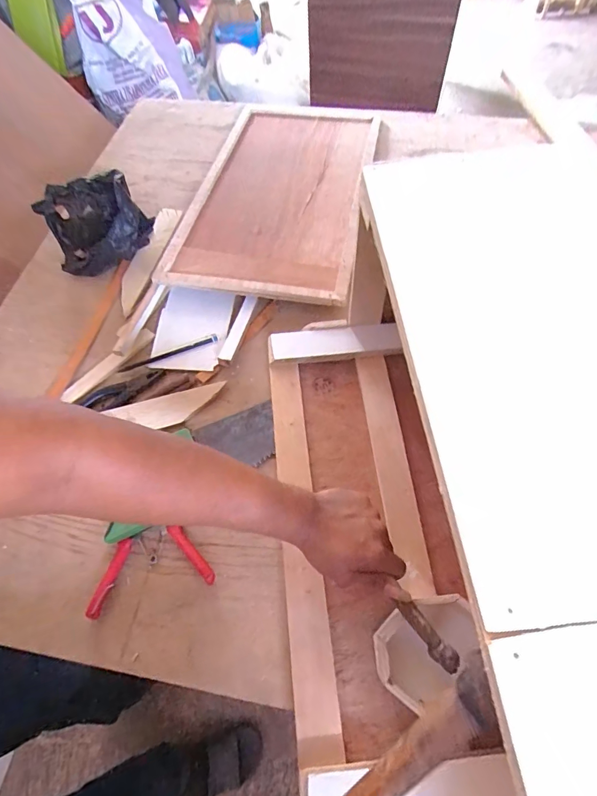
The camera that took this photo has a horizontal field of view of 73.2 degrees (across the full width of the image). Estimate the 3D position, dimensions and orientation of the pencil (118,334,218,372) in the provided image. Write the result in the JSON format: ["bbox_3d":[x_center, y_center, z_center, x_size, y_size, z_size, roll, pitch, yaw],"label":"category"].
[{"bbox_3d":[-0.214,-0.074,0.669,0.164,0.007,0.014,-24,64,-9],"label":"pencil"}]

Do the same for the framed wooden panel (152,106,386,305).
[{"bbox_3d":[-0.032,-0.425,0.813,0.330,0.031,0.568,8,63,8],"label":"framed wooden panel"}]

